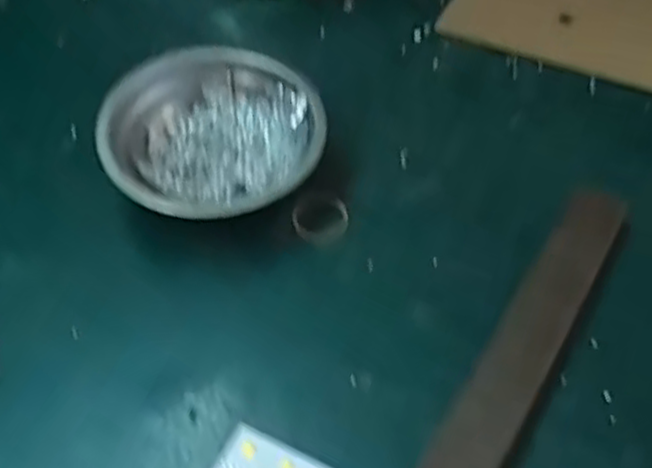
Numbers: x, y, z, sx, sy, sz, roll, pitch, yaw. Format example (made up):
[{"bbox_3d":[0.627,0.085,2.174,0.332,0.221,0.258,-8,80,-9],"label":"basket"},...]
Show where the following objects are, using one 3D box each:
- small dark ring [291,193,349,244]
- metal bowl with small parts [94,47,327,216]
[{"bbox_3d":[-0.003,-0.009,0.451,0.032,0.010,0.029,7,51,5],"label":"small dark ring"},{"bbox_3d":[-0.067,-0.051,0.463,0.123,0.045,0.116,-34,58,-25],"label":"metal bowl with small parts"}]

